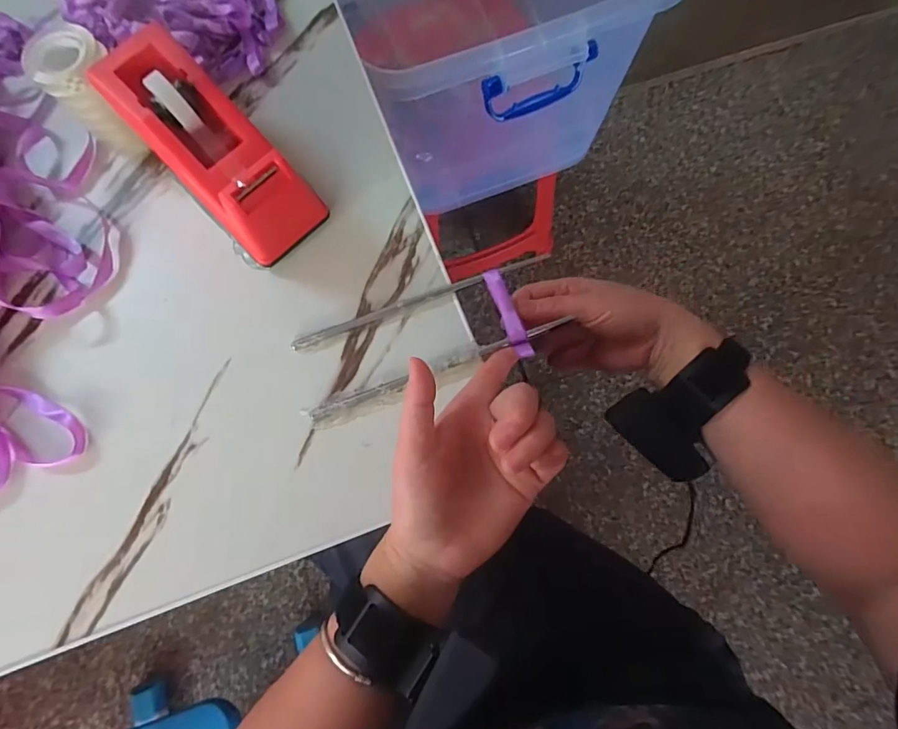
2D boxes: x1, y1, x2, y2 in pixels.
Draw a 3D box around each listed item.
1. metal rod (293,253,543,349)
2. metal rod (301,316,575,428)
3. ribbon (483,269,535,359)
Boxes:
[{"bbox_3d":[-0.020,-0.045,0.338,0.179,0.008,0.009,-20,76,-3],"label":"metal rod"},{"bbox_3d":[-0.009,0.004,0.326,0.177,0.007,0.013,-21,76,-3],"label":"metal rod"},{"bbox_3d":[0.039,-0.034,0.331,0.012,0.004,0.064,-20,77,-3],"label":"ribbon"}]

